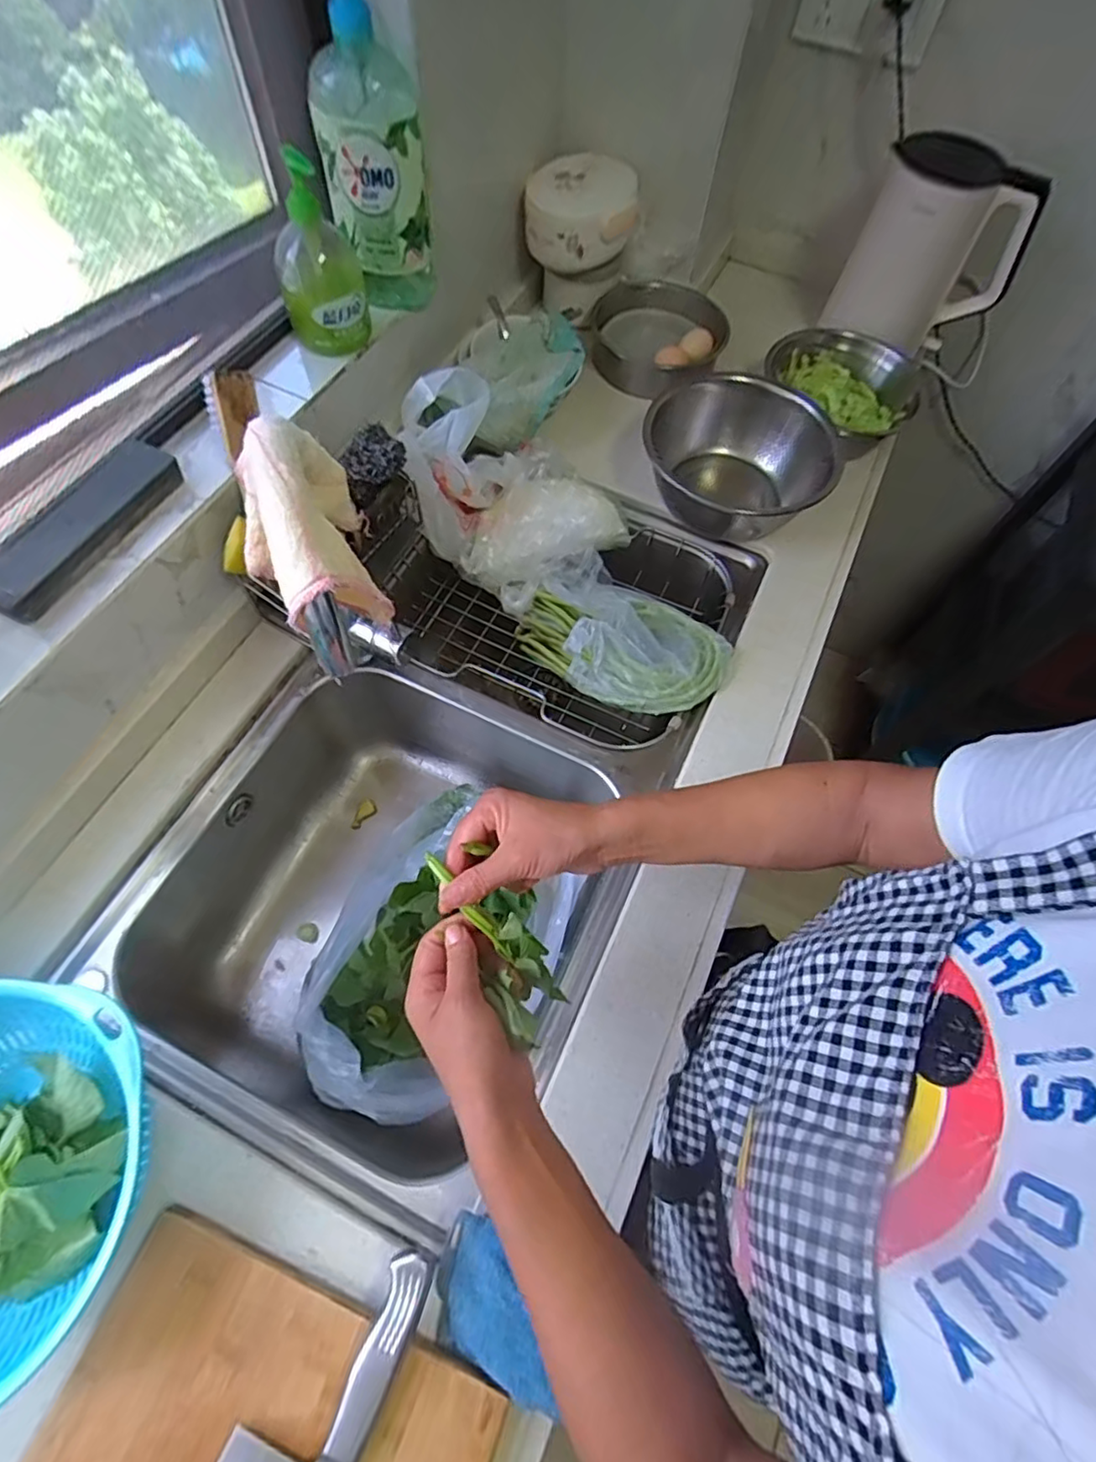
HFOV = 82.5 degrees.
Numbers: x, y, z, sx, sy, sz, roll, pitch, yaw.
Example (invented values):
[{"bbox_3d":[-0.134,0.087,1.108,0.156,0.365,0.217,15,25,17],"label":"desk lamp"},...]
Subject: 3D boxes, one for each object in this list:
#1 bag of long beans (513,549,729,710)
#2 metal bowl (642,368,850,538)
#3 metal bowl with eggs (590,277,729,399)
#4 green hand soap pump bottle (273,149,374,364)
[{"bbox_3d":[0.082,-0.109,0.756,0.132,0.096,0.252,-40,73,-20],"label":"bag of long beans"},{"bbox_3d":[0.239,-0.346,0.816,0.220,0.102,0.261,28,66,10],"label":"metal bowl"},{"bbox_3d":[0.168,-0.604,0.979,0.195,0.076,0.230,13,64,3],"label":"metal bowl with eggs"},{"bbox_3d":[-0.241,-0.491,0.647,0.087,0.161,0.079,-9,65,-8],"label":"green hand soap pump bottle"}]

